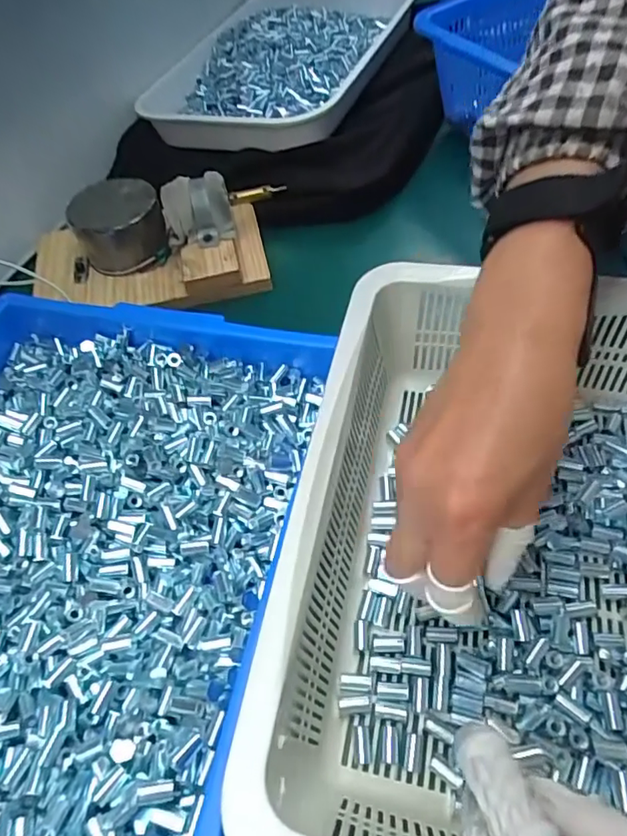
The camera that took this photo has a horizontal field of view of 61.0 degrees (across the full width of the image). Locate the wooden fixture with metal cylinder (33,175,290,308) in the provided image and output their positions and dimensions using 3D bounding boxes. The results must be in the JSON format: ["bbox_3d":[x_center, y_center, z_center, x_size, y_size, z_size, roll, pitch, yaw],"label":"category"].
[{"bbox_3d":[-0.151,-0.166,0.484,0.229,0.069,0.134,-1,55,2],"label":"wooden fixture with metal cylinder"}]

